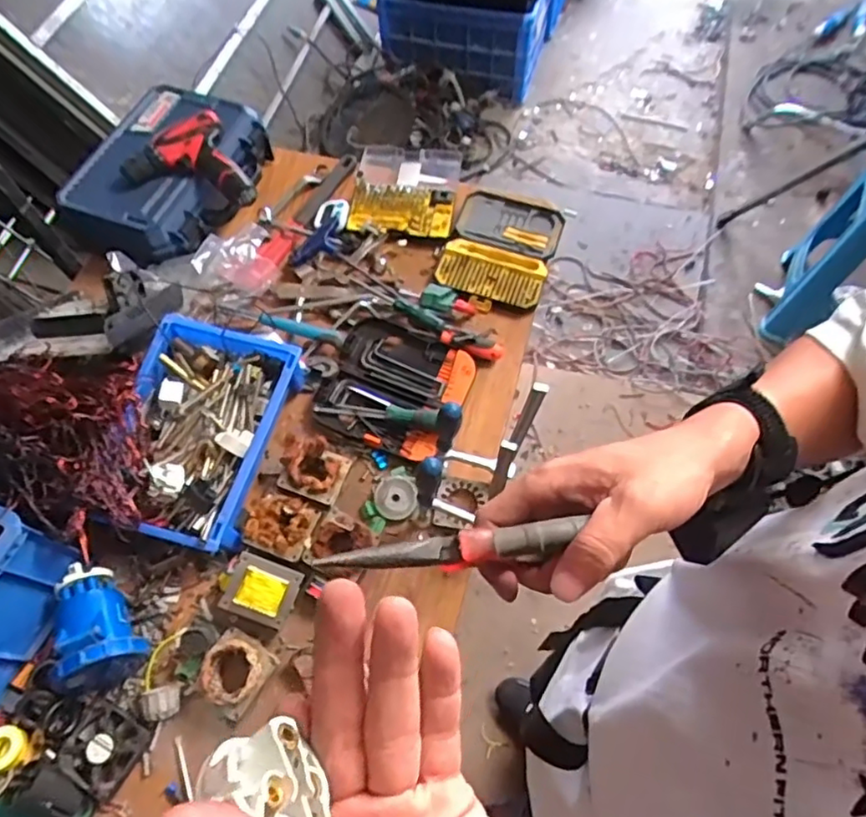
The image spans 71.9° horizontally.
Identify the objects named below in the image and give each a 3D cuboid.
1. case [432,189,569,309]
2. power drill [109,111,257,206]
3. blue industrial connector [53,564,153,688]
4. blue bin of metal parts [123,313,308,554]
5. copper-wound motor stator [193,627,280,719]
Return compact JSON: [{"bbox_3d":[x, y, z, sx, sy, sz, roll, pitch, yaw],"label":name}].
[{"bbox_3d":[0.121,-0.285,1.073,0.184,0.027,0.261,16,64,11],"label":"case"},{"bbox_3d":[-0.431,-0.404,1.026,0.197,0.056,0.180,-30,65,-13],"label":"power drill"},{"bbox_3d":[-0.419,0.262,0.750,0.092,0.115,0.141,-24,64,-10],"label":"blue industrial connector"},{"bbox_3d":[-0.334,0.030,0.849,0.208,0.074,0.319,11,64,8],"label":"blue bin of metal parts"},{"bbox_3d":[-0.245,0.327,0.743,0.080,0.048,0.079,31,68,17],"label":"copper-wound motor stator"}]

